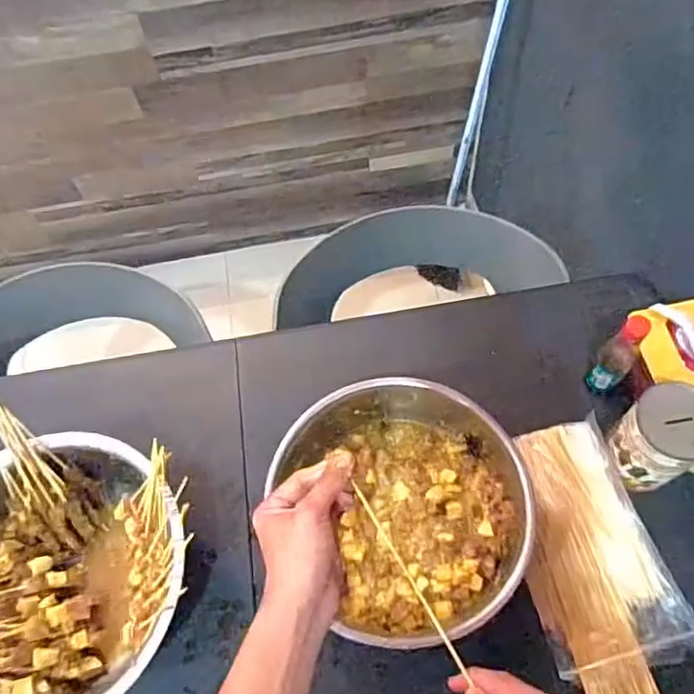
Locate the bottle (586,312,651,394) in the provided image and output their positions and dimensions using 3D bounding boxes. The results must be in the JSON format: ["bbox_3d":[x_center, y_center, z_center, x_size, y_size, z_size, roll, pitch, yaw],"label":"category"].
[{"bbox_3d":[0.315,0.010,0.703,0.037,0.124,0.038,33,69,20],"label":"bottle"}]

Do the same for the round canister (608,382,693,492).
[{"bbox_3d":[0.342,0.102,0.668,0.077,0.129,0.079,-2,62,3],"label":"round canister"}]

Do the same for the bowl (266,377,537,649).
[{"bbox_3d":[0.068,0.172,0.677,0.250,0.098,0.272,-2,62,3],"label":"bowl"}]

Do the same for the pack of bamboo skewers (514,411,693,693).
[{"bbox_3d":[0.276,0.244,0.677,0.149,0.024,0.313,-16,62,-4],"label":"pack of bamboo skewers"}]

